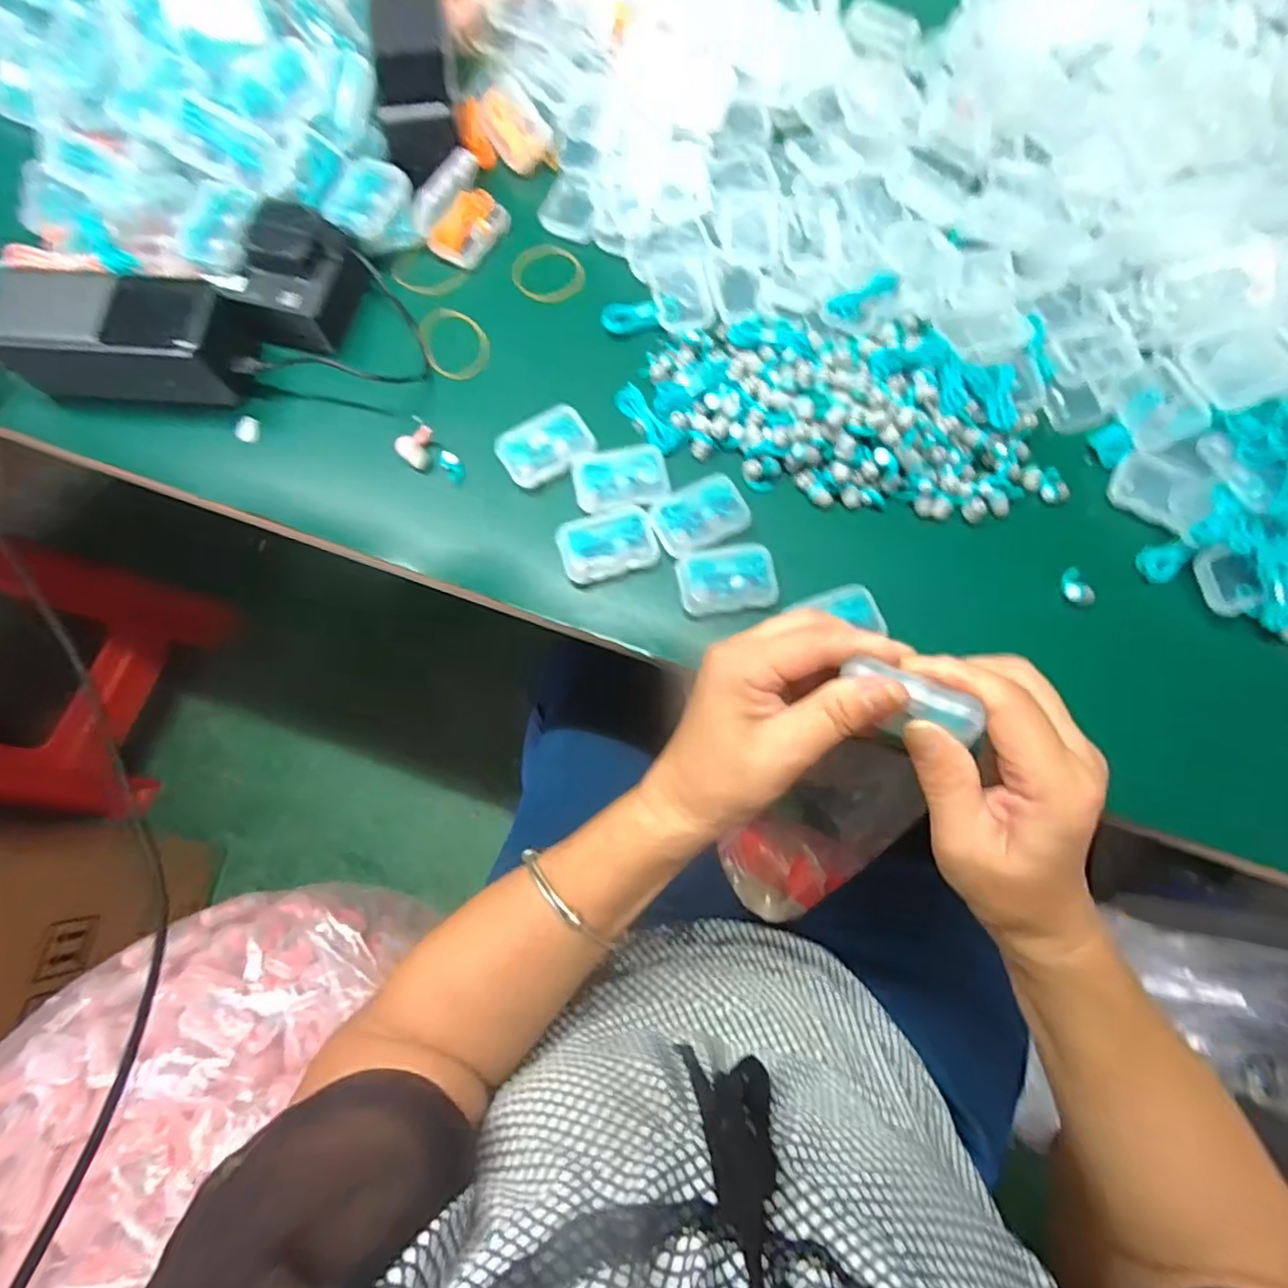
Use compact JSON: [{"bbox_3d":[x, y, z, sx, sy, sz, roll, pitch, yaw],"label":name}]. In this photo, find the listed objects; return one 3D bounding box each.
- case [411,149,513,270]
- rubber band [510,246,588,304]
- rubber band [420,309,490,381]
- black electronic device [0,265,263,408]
[{"bbox_3d":[-0.119,-0.285,0.401,0.034,0.042,0.057,42,78,9],"label":"case"},{"bbox_3d":[-0.066,-0.253,0.416,0.050,0.004,0.044,42,78,10],"label":"rubber band"},{"bbox_3d":[-0.123,-0.196,0.397,0.041,0.004,0.053,-29,83,-13],"label":"rubber band"},{"bbox_3d":[-0.302,-0.179,0.360,0.140,0.044,0.057,5,75,0],"label":"black electronic device"}]

